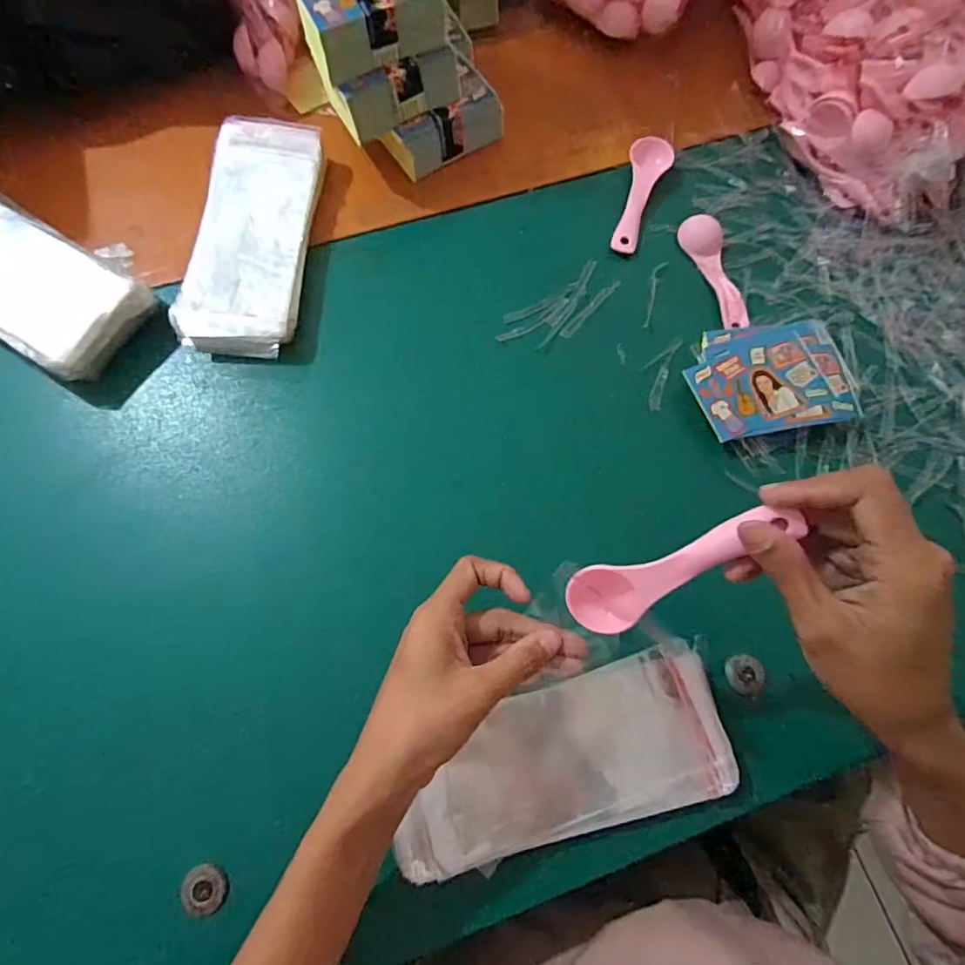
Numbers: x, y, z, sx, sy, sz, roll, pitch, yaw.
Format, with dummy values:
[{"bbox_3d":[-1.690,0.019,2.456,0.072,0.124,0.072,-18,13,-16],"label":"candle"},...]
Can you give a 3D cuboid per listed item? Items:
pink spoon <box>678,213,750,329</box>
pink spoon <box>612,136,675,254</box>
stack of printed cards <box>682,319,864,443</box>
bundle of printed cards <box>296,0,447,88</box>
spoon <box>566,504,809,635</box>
[{"bbox_3d":[0.187,-0.171,0.454,0.032,0.012,0.106,-8,73,-5],"label":"pink spoon"},{"bbox_3d":[0.129,-0.241,0.466,0.034,0.016,0.106,20,73,5],"label":"pink spoon"},{"bbox_3d":[0.210,-0.078,0.414,0.116,0.021,0.089,-9,73,-5],"label":"stack of printed cards"},{"bbox_3d":[-0.081,-0.336,0.400,0.095,0.036,0.064,-23,74,-9],"label":"bundle of printed cards"},{"bbox_3d":[0.090,0.040,0.263,0.109,0.010,0.033,-31,73,23],"label":"spoon"}]

